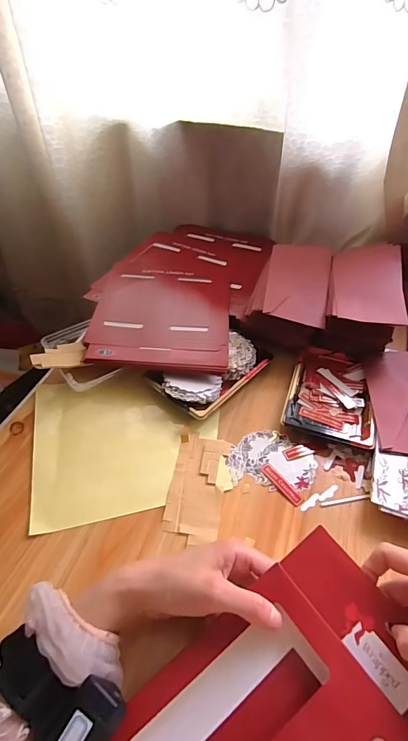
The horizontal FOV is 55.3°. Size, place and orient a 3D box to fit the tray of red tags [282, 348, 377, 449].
[{"bbox_3d":[0.175,0.032,0.534,0.109,0.024,0.150,15,47,13],"label":"tray of red tags"}]

